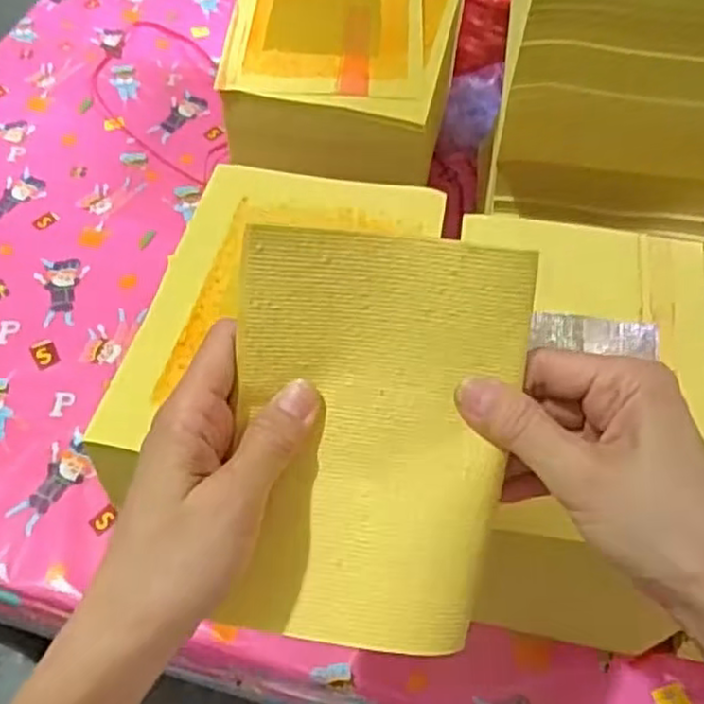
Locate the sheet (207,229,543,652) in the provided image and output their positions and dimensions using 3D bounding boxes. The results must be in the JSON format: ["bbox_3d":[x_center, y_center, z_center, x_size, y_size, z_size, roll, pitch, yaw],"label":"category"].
[{"bbox_3d":[0.009,0.035,0.280,0.108,0.020,0.156,5,91,-1],"label":"sheet"}]

